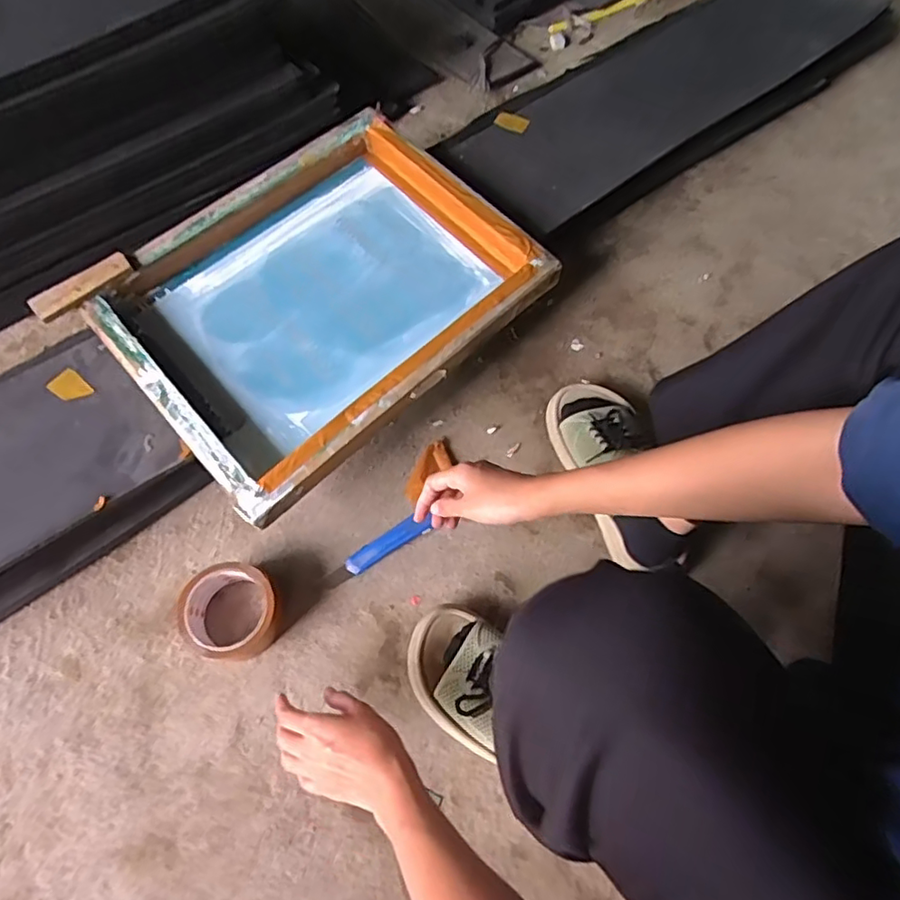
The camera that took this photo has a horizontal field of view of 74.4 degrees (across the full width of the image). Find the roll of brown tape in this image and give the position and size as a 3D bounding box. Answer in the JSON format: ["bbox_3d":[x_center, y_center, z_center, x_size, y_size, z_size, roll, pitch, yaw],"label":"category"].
[{"bbox_3d":[-0.226,0.167,0.612,0.091,0.052,0.092,0,67,-1],"label":"roll of brown tape"}]

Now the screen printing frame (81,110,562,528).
[{"bbox_3d":[-0.143,-0.181,0.691,0.441,0.044,0.334,-40,73,-16],"label":"screen printing frame"}]

